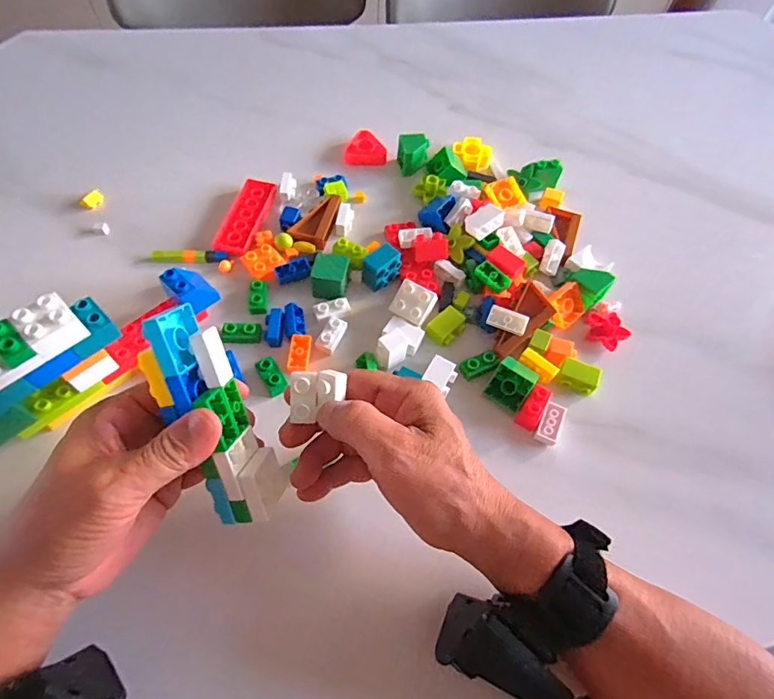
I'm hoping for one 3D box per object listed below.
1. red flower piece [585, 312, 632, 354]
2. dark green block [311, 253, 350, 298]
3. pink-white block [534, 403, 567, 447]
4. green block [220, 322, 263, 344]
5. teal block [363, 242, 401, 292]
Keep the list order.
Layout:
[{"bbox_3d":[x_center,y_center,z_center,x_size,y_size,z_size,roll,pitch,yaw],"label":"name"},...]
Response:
[{"bbox_3d":[0.196,-0.018,0.422,0.037,0.030,0.009,38,21,23],"label":"red flower piece"},{"bbox_3d":[-0.051,-0.066,0.426,0.031,0.028,0.031,6,60,0],"label":"dark green block"},{"bbox_3d":[0.131,0.061,0.378,0.017,0.013,0.035,29,63,12],"label":"pink-white block"},{"bbox_3d":[-0.123,-0.014,0.401,0.033,0.012,0.016,-6,61,-7],"label":"green block"},{"bbox_3d":[-0.004,-0.075,0.434,0.022,0.034,0.036,40,66,18],"label":"teal block"}]

